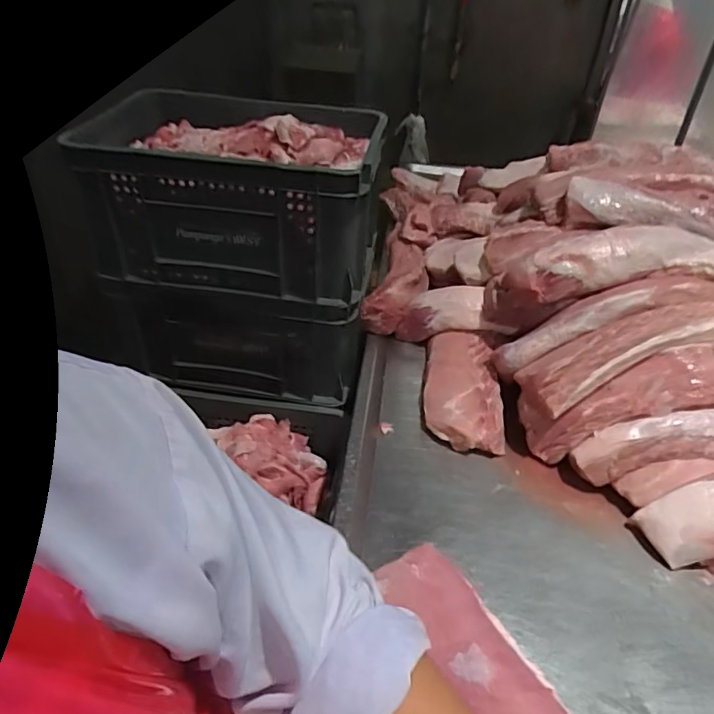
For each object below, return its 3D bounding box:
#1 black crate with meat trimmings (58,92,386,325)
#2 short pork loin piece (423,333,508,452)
[{"bbox_3d":[-0.210,-0.296,1.051,0.483,0.284,0.330,7,40,4],"label":"black crate with meat trimmings"},{"bbox_3d":[0.198,0.062,1.058,0.140,0.076,0.277,3,40,0],"label":"short pork loin piece"}]

